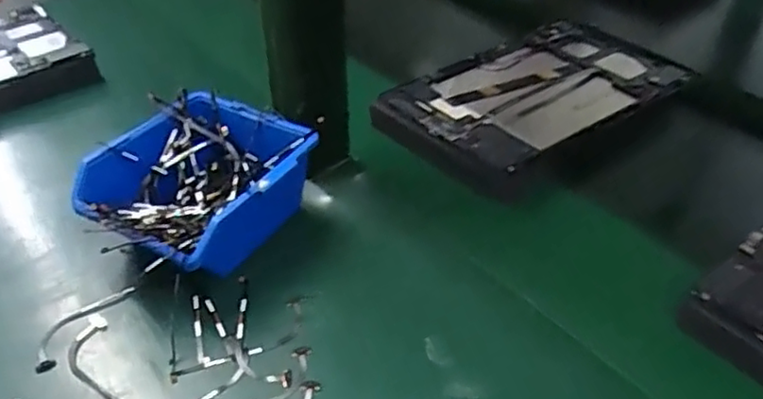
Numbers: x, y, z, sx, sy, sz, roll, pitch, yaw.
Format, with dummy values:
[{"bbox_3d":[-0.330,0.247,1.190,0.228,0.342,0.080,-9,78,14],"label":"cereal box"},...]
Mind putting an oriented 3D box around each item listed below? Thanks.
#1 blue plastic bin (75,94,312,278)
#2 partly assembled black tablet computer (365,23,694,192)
[{"bbox_3d":[-0.119,-0.005,0.434,0.114,0.062,0.130,23,46,27],"label":"blue plastic bin"},{"bbox_3d":[0.134,-0.097,0.566,0.257,0.017,0.149,-28,46,-28],"label":"partly assembled black tablet computer"}]

